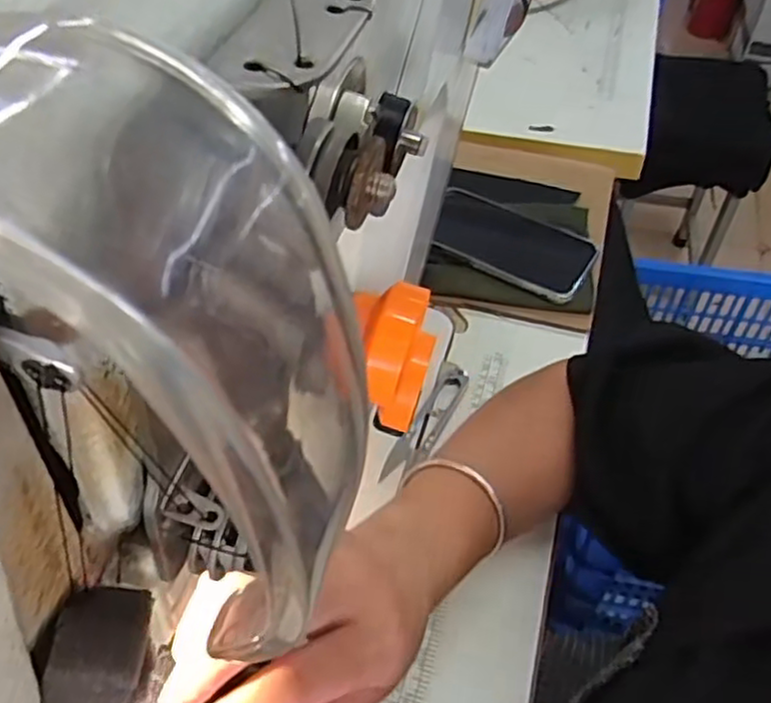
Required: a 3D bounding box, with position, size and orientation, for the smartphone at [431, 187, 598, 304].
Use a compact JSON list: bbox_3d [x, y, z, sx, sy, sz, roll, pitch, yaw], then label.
[{"bbox_3d":[0.117,-0.104,0.653,0.151,0.011,0.088,27,60,15],"label":"smartphone"}]

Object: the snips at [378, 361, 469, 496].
[{"bbox_3d":[0.036,0.054,0.556,0.027,0.016,0.118,22,53,18],"label":"snips"}]

